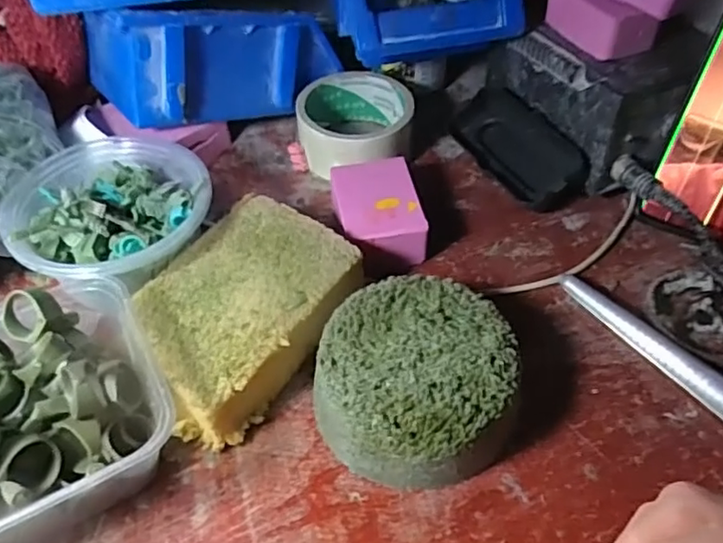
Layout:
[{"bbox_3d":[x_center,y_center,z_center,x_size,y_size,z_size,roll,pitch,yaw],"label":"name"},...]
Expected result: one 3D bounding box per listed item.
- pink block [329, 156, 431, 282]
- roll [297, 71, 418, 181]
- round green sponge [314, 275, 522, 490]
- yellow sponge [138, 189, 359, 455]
[{"bbox_3d":[0.011,-0.035,0.400,0.051,0.034,0.077,-10,50,-6],"label":"pink block"},{"bbox_3d":[-0.004,-0.110,0.460,0.081,0.044,0.081,-1,50,2],"label":"roll"},{"bbox_3d":[0.030,0.056,0.321,0.099,0.044,0.101,-1,50,2],"label":"round green sponge"},{"bbox_3d":[-0.066,0.027,0.348,0.095,0.045,0.131,27,56,23],"label":"yellow sponge"}]

